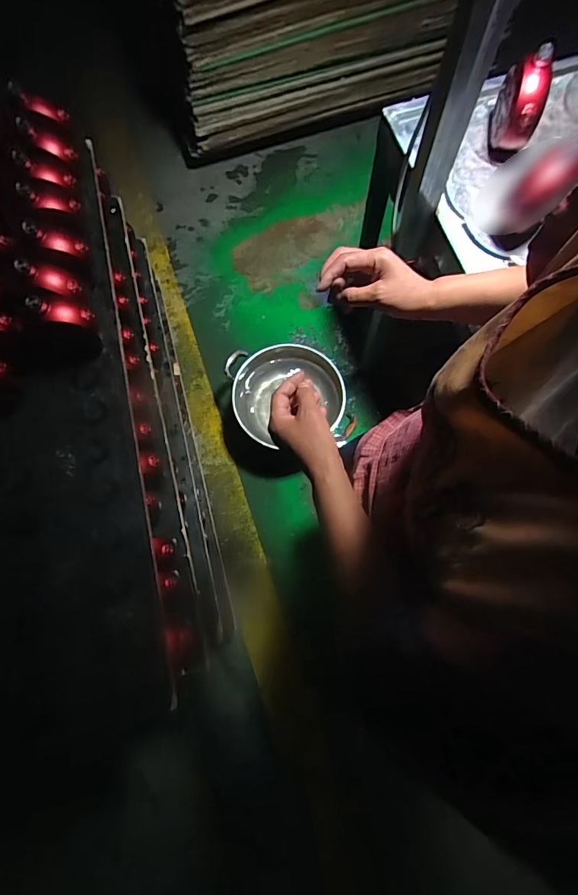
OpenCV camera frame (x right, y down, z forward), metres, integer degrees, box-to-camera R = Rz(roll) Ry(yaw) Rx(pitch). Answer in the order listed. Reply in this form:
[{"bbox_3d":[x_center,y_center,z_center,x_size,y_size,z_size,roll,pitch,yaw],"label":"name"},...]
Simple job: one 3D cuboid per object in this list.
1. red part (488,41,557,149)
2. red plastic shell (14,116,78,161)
[{"bbox_3d":[0.435,-0.651,0.789,0.070,0.146,0.133,17,77,5],"label":"red part"},{"bbox_3d":[-0.484,-0.612,0.848,0.108,0.033,0.037,16,71,-41],"label":"red plastic shell"}]

